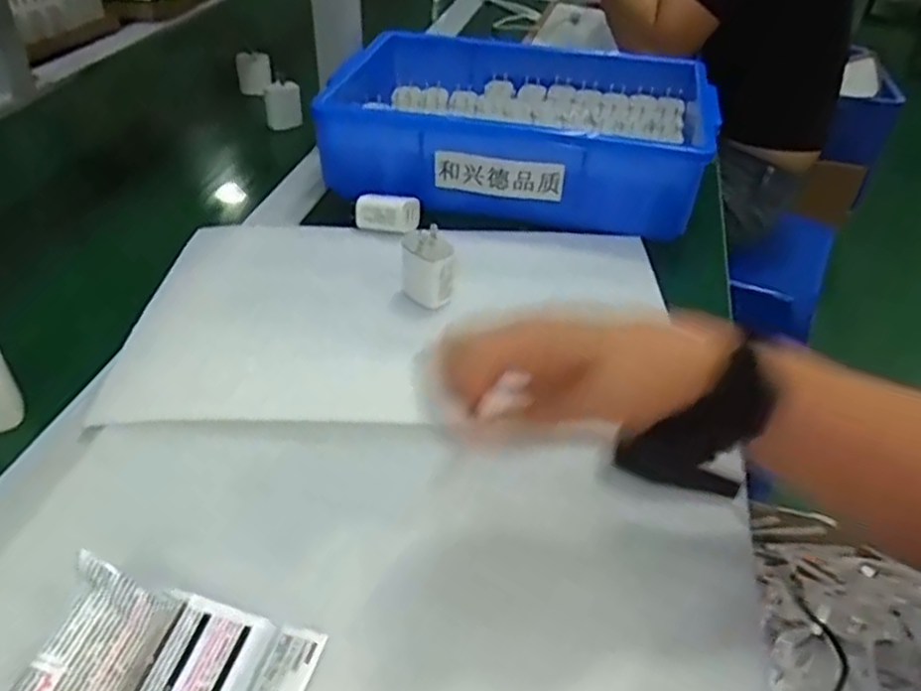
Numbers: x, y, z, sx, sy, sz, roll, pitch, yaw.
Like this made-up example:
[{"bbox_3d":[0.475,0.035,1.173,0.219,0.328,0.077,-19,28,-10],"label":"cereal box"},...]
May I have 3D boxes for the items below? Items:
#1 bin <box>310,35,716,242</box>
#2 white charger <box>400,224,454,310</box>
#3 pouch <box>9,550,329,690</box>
[{"bbox_3d":[0.060,-0.234,0.756,0.378,0.089,0.239,9,41,6],"label":"bin"},{"bbox_3d":[-0.027,-0.065,0.573,0.025,0.056,0.041,-31,52,-33],"label":"white charger"},{"bbox_3d":[-0.131,0.150,0.324,0.110,0.042,0.091,12,42,10],"label":"pouch"}]

